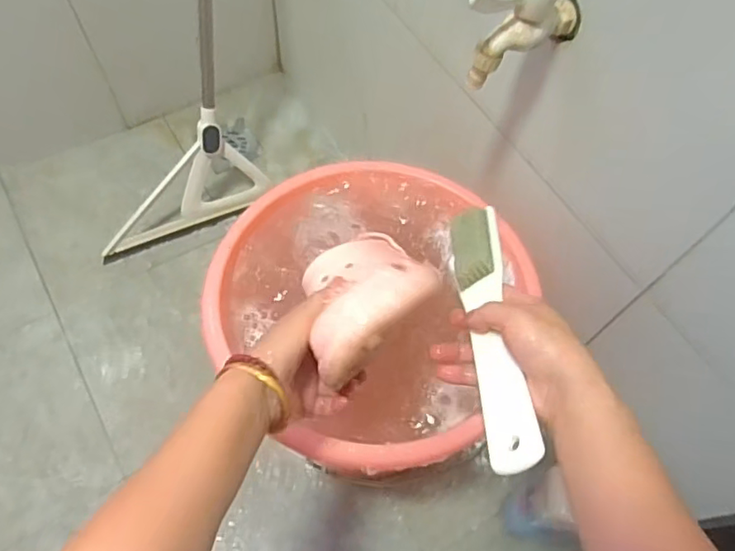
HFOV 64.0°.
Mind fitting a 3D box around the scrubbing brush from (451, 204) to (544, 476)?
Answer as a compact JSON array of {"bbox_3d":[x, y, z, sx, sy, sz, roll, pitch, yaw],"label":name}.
[{"bbox_3d":[0.094,0.031,0.445,0.038,0.032,0.247,-23,43,22],"label":"scrubbing brush"}]

